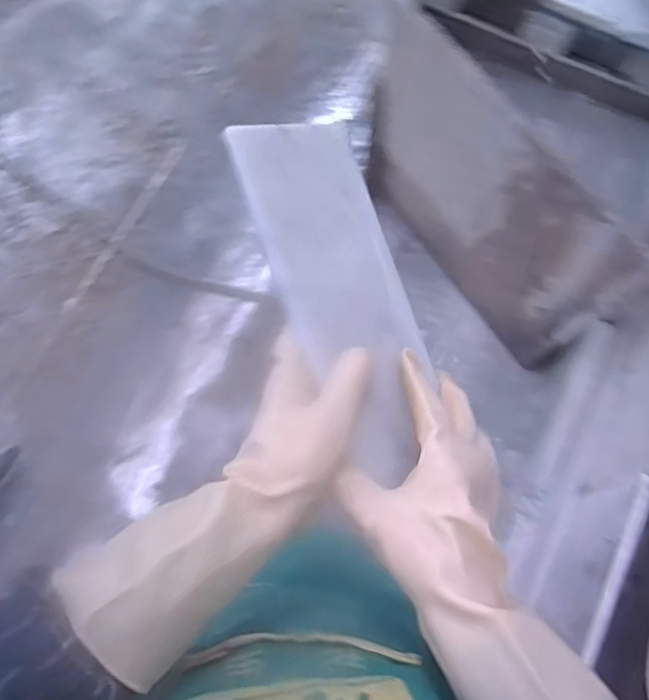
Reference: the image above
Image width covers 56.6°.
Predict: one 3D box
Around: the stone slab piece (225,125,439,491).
[{"bbox_3d":[0.017,-0.040,0.421,0.097,0.011,0.247,-16,86,-29],"label":"stone slab piece"}]

